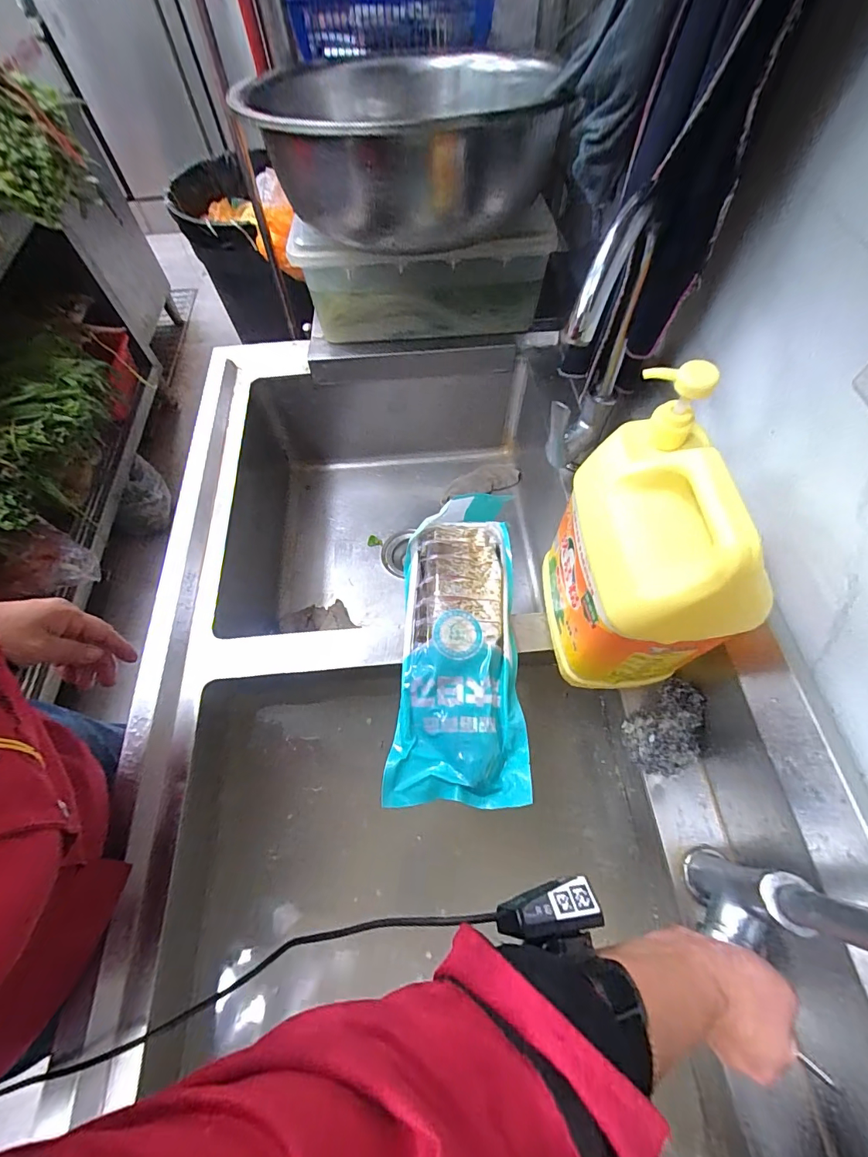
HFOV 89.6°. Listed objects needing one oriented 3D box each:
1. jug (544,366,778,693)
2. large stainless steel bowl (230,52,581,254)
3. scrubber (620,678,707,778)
[{"bbox_3d":[0.195,-0.015,0.427,0.114,0.277,0.181,-3,63,0],"label":"jug"},{"bbox_3d":[-0.032,-0.620,0.606,0.395,0.139,0.433,-9,63,-3],"label":"large stainless steel bowl"},{"bbox_3d":[0.261,0.171,0.487,0.102,0.043,0.072,-40,72,-3],"label":"scrubber"}]

